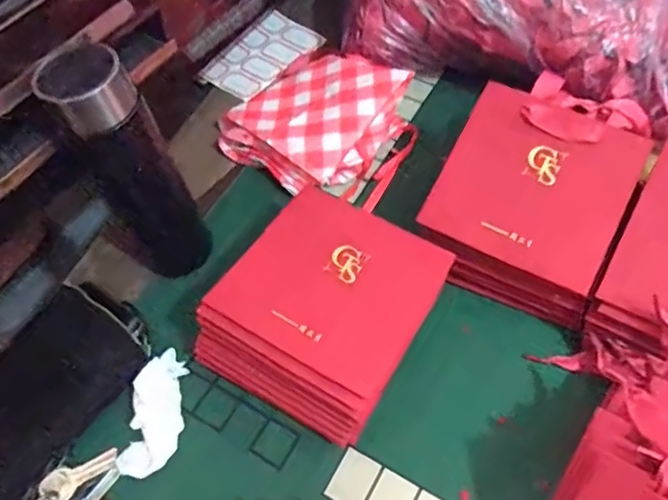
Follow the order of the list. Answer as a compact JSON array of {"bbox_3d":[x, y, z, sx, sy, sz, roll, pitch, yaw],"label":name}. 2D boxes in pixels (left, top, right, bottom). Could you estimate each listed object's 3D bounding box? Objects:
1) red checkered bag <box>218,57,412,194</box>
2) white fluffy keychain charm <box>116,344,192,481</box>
[{"bbox_3d":[-0.023,-0.139,0.600,0.151,0.056,0.153,34,65,21],"label":"red checkered bag"},{"bbox_3d":[-0.139,0.129,0.469,0.037,0.038,0.094,4,58,4],"label":"white fluffy keychain charm"}]

